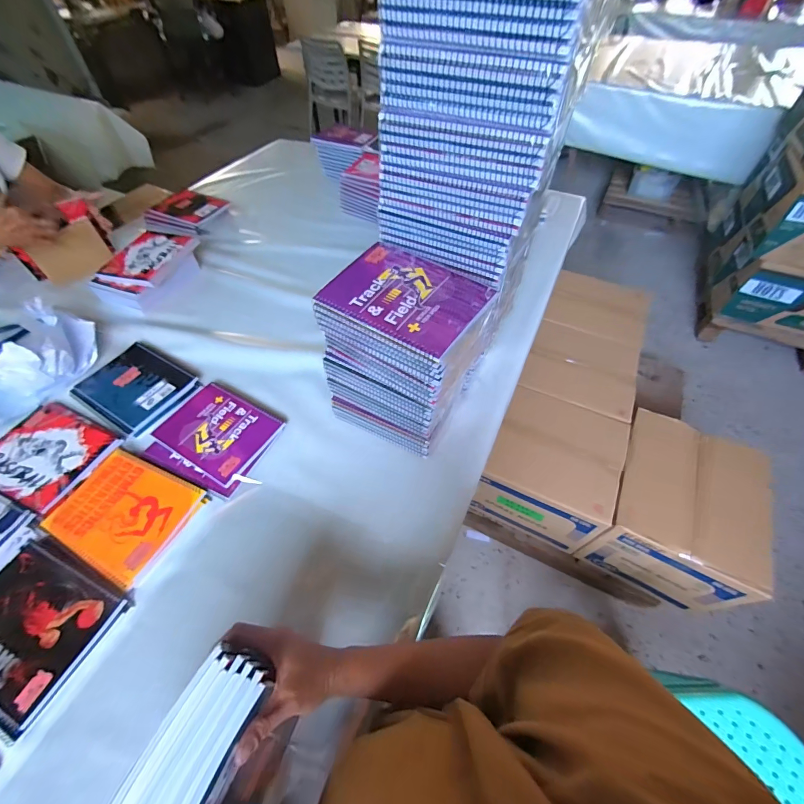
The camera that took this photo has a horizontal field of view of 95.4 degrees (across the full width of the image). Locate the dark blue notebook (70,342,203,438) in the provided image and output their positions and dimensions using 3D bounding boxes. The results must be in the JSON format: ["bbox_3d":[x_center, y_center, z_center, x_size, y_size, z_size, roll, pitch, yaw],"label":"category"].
[{"bbox_3d":[-0.534,-0.035,0.730,0.228,0.015,0.156,26,57,18],"label":"dark blue notebook"}]

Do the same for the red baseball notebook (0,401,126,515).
[{"bbox_3d":[-0.620,0.086,0.635,0.201,0.008,0.161,20,56,15],"label":"red baseball notebook"}]

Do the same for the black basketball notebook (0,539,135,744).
[{"bbox_3d":[-0.497,0.297,0.479,0.199,0.012,0.170,18,55,13],"label":"black basketball notebook"}]

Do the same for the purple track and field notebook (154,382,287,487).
[{"bbox_3d":[-0.335,0.050,0.670,0.199,0.011,0.148,25,57,18],"label":"purple track and field notebook"}]

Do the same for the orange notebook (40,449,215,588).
[{"bbox_3d":[-0.436,0.173,0.577,0.201,0.015,0.155,21,56,15],"label":"orange notebook"}]

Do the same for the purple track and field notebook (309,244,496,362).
[{"bbox_3d":[0.011,-0.147,0.484,0.190,0.016,0.161,30,59,20],"label":"purple track and field notebook"}]

